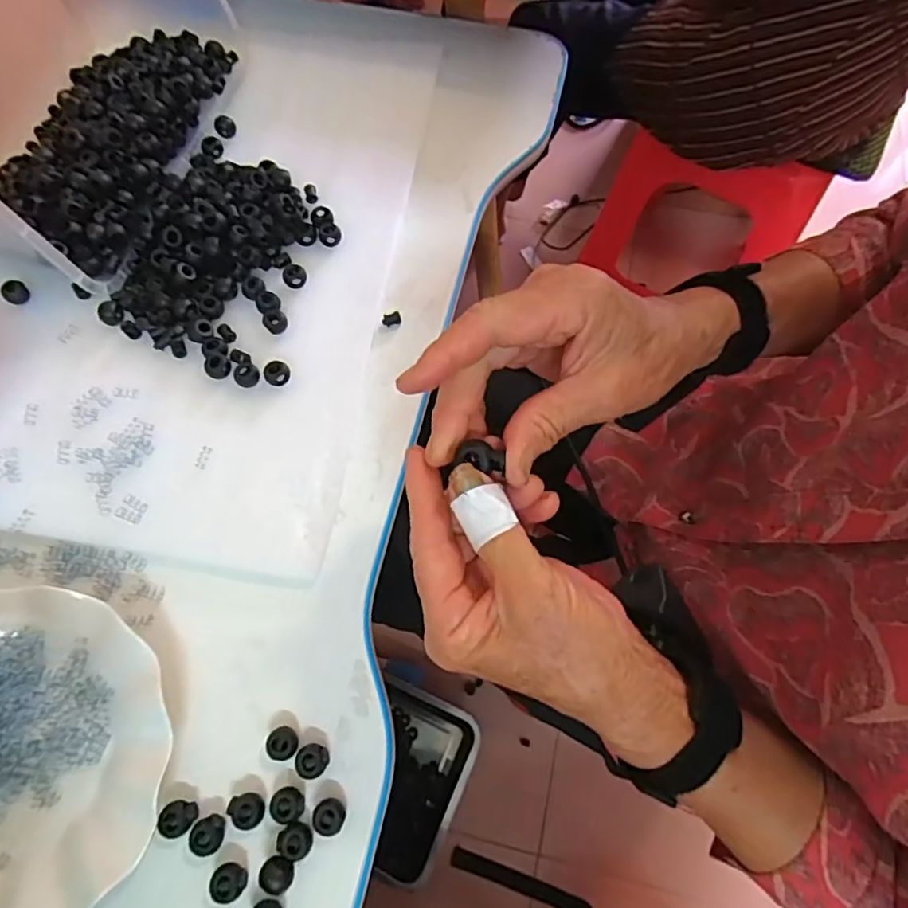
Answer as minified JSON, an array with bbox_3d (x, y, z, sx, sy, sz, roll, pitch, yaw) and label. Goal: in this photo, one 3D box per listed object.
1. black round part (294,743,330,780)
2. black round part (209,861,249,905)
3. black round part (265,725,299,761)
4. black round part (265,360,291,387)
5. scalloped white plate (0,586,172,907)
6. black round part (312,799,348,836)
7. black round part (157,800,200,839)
[{"bbox_3d":[-0.082,0.177,0.327,0.017,0.008,0.019,30,72,11],"label":"black round part"},{"bbox_3d":[-0.122,0.230,0.305,0.017,0.009,0.017,0,69,0],"label":"black round part"},{"bbox_3d":[-0.100,0.168,0.329,0.018,0.010,0.016,13,69,5],"label":"black round part"},{"bbox_3d":[-0.127,-0.058,0.408,0.018,0.010,0.017,0,69,0],"label":"black round part"},{"bbox_3d":[-0.254,0.172,0.315,0.175,0.020,0.177,0,69,0],"label":"scalloped white plate"},{"bbox_3d":[-0.070,0.202,0.315,0.017,0.006,0.017,0,69,0],"label":"black round part"},{"bbox_3d":[-0.153,0.203,0.316,0.019,0.009,0.016,3,69,2],"label":"black round part"}]

